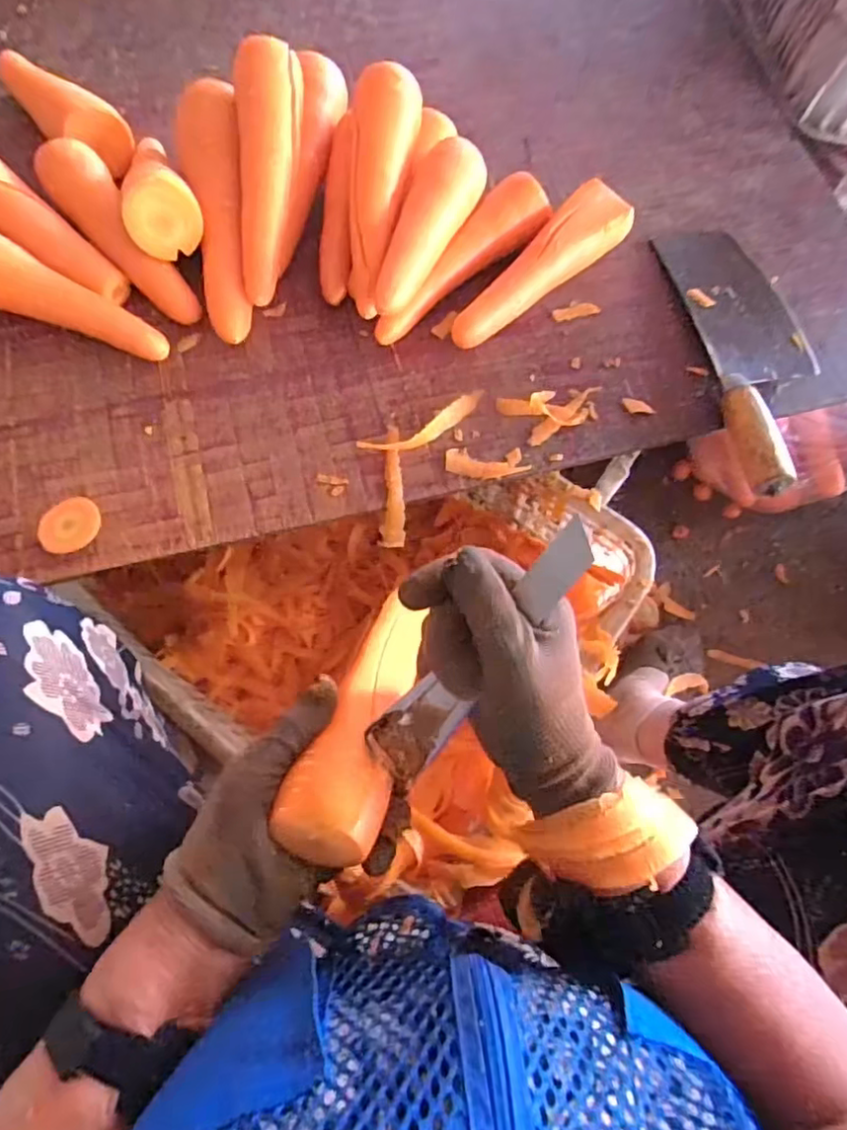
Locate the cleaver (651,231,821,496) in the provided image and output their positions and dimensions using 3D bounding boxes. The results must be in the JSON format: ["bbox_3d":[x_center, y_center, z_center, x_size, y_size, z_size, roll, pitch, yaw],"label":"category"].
[{"bbox_3d":[0.270,-0.181,0.499,0.097,0.034,0.271,-7,71,-3],"label":"cleaver"}]

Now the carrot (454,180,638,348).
[{"bbox_3d":[0.096,-0.245,0.513,0.180,0.051,0.045,-42,76,-14],"label":"carrot"}]

